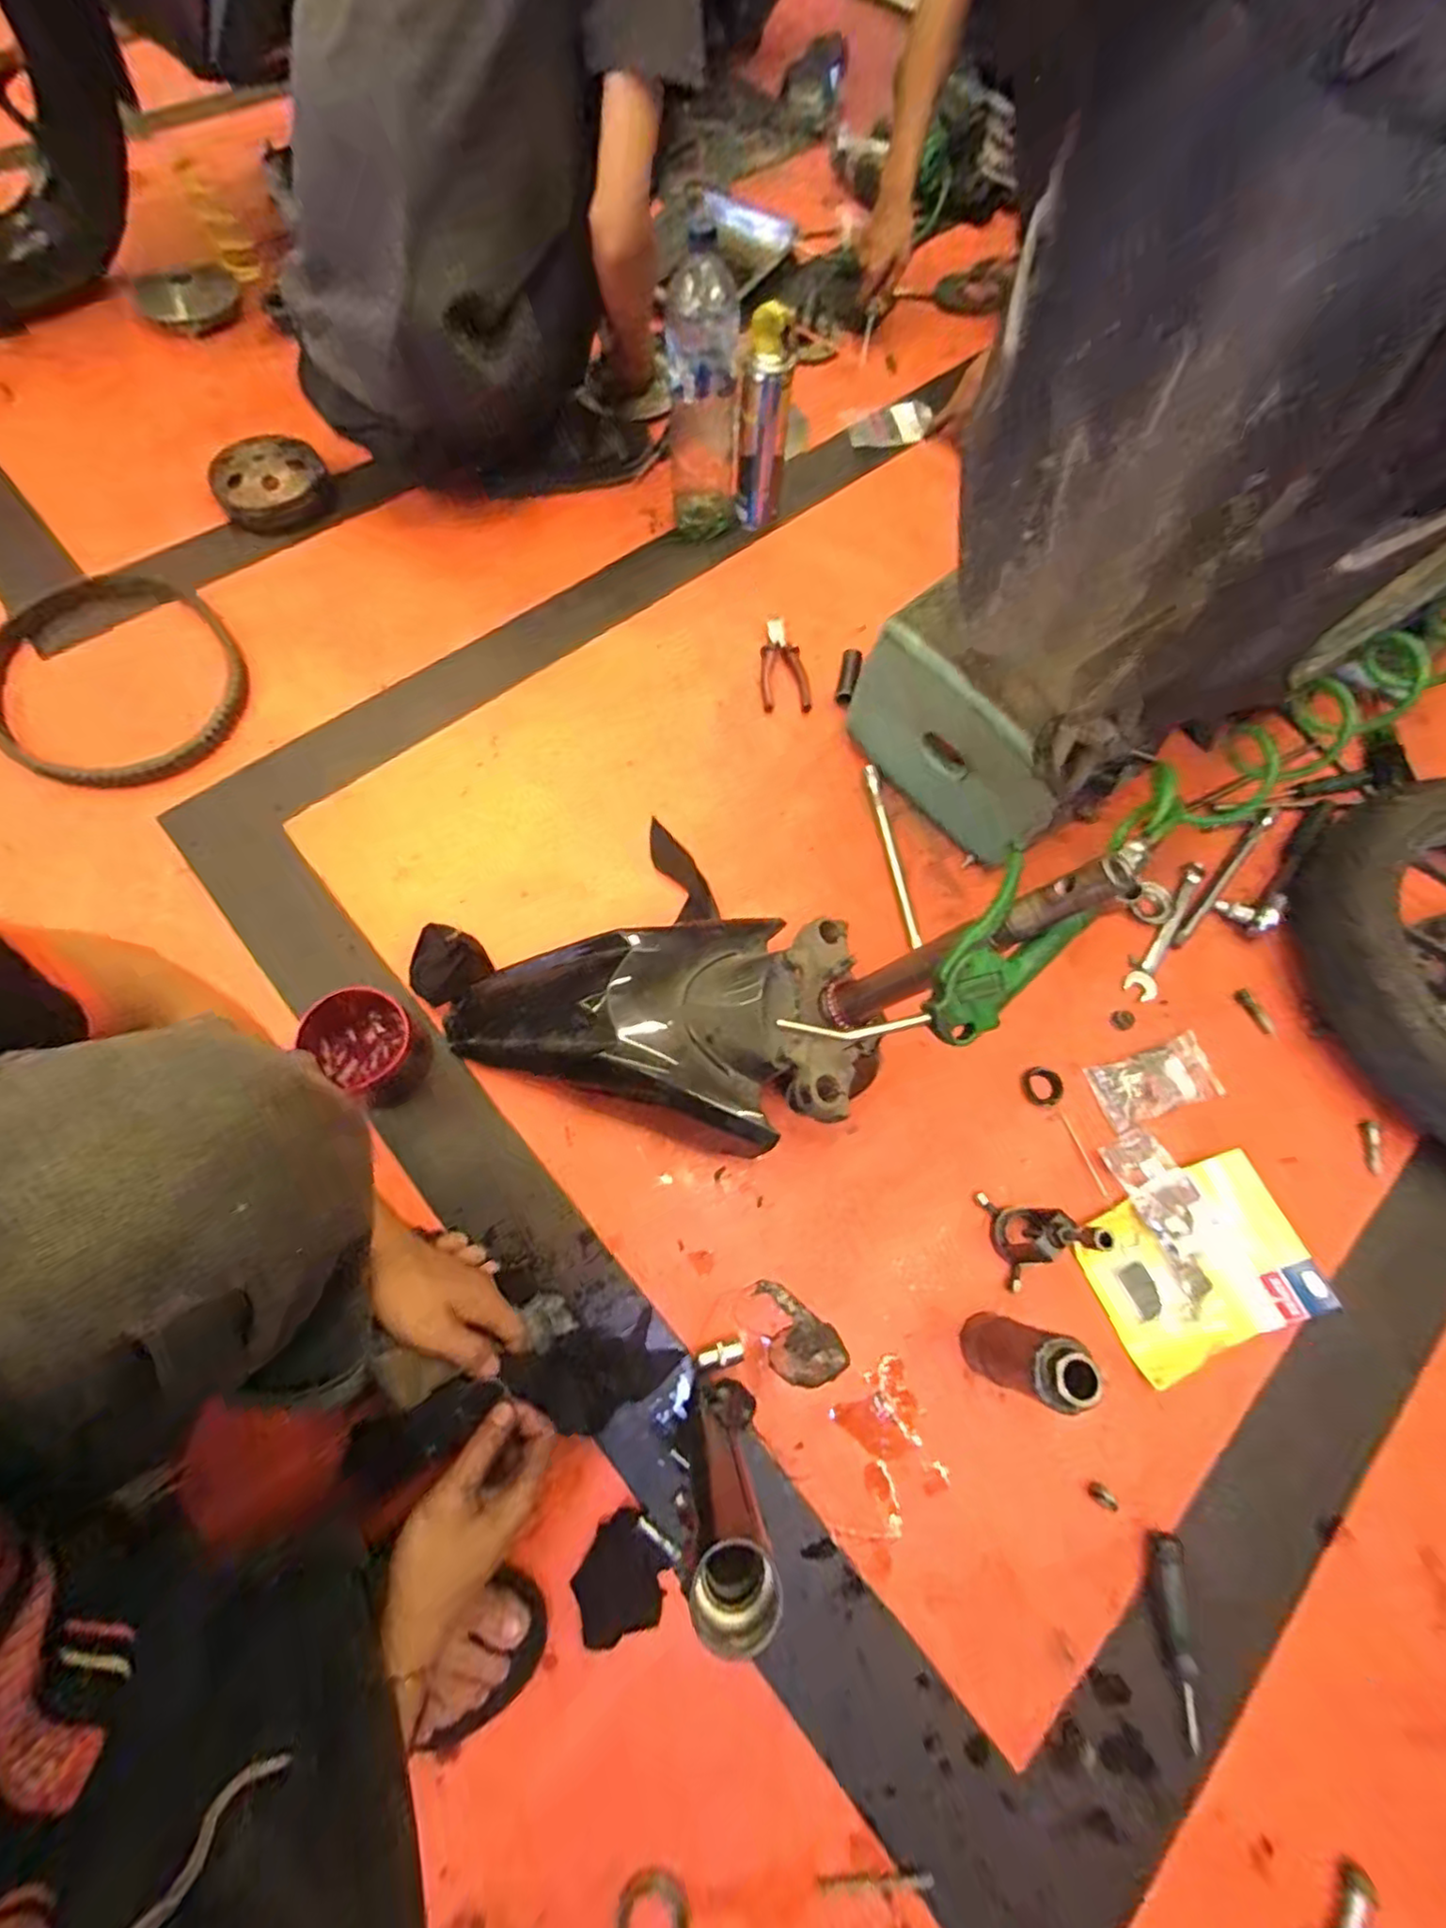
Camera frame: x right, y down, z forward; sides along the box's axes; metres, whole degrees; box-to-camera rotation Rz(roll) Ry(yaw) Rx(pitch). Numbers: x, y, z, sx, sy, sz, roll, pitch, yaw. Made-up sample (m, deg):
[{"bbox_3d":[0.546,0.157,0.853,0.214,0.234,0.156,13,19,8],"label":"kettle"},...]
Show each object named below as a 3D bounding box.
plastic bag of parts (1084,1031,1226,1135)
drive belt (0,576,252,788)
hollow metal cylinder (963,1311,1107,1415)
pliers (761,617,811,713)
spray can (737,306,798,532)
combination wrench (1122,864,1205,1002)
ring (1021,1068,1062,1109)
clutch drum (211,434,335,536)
[{"bbox_3d":[0.456,0.121,0.679,0.136,0.017,0.067,-17,70,-8],"label":"plastic bag of parts"},{"bbox_3d":[-0.766,-0.365,0.809,0.283,0.026,0.394,-39,75,-15],"label":"drive belt"},{"bbox_3d":[0.239,0.318,0.524,0.047,0.149,0.055,17,69,4],"label":"hollow metal cylinder"},{"bbox_3d":[0.082,-0.395,0.859,0.063,0.019,0.139,-1,69,-2],"label":"pliers"},{"bbox_3d":[0.055,-0.715,0.869,0.069,0.221,0.073,2,69,-1],"label":"spray can"},{"bbox_3d":[0.519,-0.039,0.756,0.032,0.013,0.197,36,72,11],"label":"combination wrench"},{"bbox_3d":[0.335,0.127,0.681,0.041,0.007,0.040,1,69,-2],"label":"ring"},{"bbox_3d":[-0.641,-0.685,0.922,0.149,0.039,0.131,-33,74,-13],"label":"clutch drum"}]

